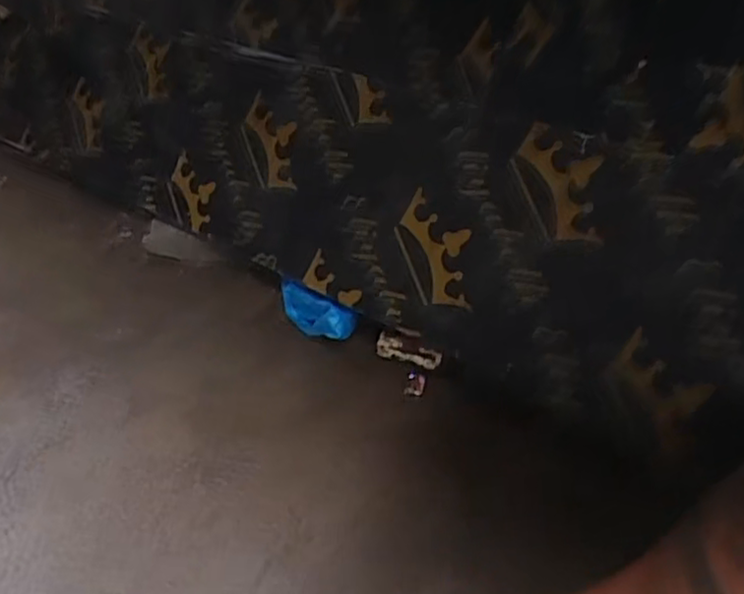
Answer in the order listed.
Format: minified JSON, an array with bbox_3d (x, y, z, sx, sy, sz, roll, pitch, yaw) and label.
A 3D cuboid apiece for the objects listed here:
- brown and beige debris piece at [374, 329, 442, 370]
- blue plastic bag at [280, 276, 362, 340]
[{"bbox_3d":[0.052,0.076,0.955,0.096,0.039,0.018,18,43,18],"label":"brown and beige debris piece"},{"bbox_3d":[-0.081,0.023,0.983,0.131,0.066,0.030,22,45,22],"label":"blue plastic bag"}]

